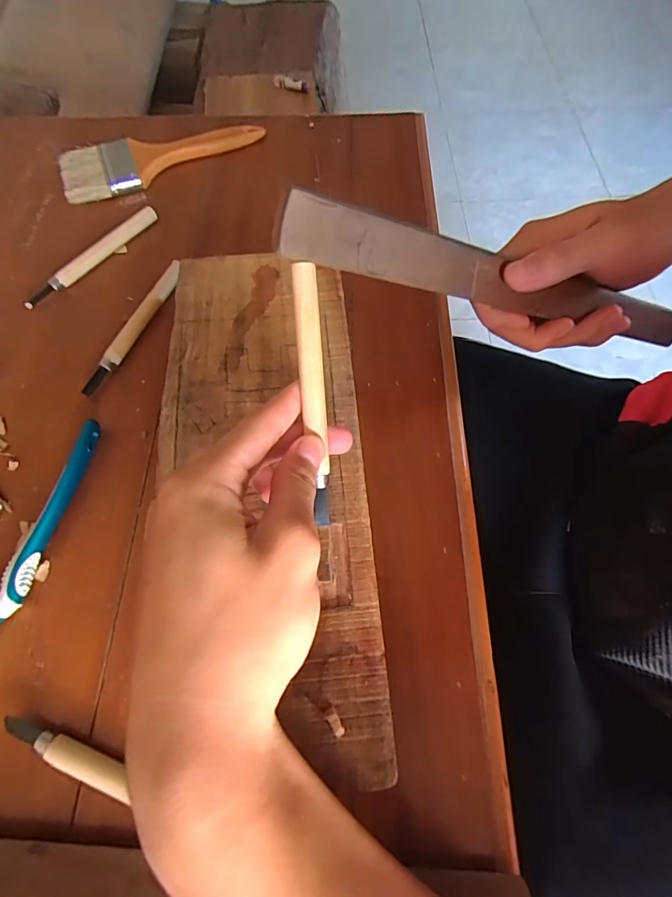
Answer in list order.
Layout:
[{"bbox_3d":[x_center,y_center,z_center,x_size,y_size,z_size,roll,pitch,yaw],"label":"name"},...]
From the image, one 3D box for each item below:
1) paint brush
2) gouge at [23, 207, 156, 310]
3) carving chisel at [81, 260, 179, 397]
[{"bbox_3d":[-0.162,-0.278,0.400,0.185,0.016,0.064,-21,67,-8],"label":"paint brush"},{"bbox_3d":[-0.200,-0.158,0.349,0.015,0.012,0.130,36,71,16],"label":"gouge"},{"bbox_3d":[-0.149,-0.091,0.316,0.010,0.013,0.123,21,68,11],"label":"carving chisel"}]

